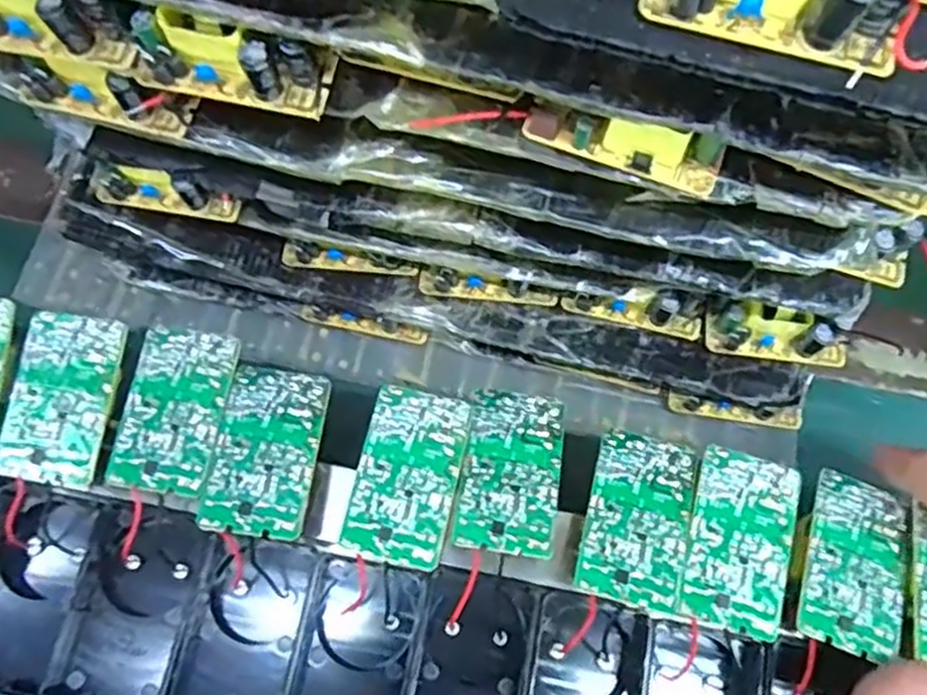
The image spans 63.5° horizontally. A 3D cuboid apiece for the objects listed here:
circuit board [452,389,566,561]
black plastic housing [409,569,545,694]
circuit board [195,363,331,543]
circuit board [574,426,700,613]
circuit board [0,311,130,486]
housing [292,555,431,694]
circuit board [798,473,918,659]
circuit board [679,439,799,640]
[{"bbox_3d":[0.019,0.047,0.287,0.036,0.012,0.062,9,72,1],"label":"circuit board"},{"bbox_3d":[0.003,0.124,0.282,0.043,0.014,0.071,13,72,2],"label":"black plastic housing"},{"bbox_3d":[-0.074,0.038,0.281,0.037,0.007,0.063,8,72,1],"label":"circuit board"},{"bbox_3d":[0.065,0.063,0.279,0.037,0.011,0.061,15,72,3],"label":"circuit board"},{"bbox_3d":[-0.153,0.018,0.285,0.037,0.006,0.062,12,72,2],"label":"circuit board"},{"bbox_3d":[-0.040,0.118,0.283,0.042,0.009,0.070,12,72,2],"label":"housing"},{"bbox_3d":[0.145,0.079,0.275,0.036,0.012,0.062,21,73,5],"label":"circuit board"},{"bbox_3d":[0.102,0.071,0.276,0.036,0.004,0.064,16,72,3],"label":"circuit board"}]

